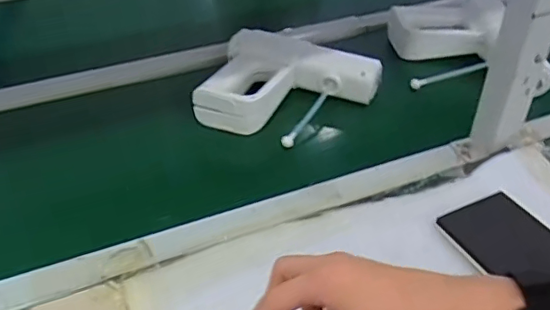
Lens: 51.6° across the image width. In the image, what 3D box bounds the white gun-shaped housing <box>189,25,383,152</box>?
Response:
[{"bbox_3d":[0.020,-0.091,0.766,0.210,0.057,0.165,14,43,15],"label":"white gun-shaped housing"}]

